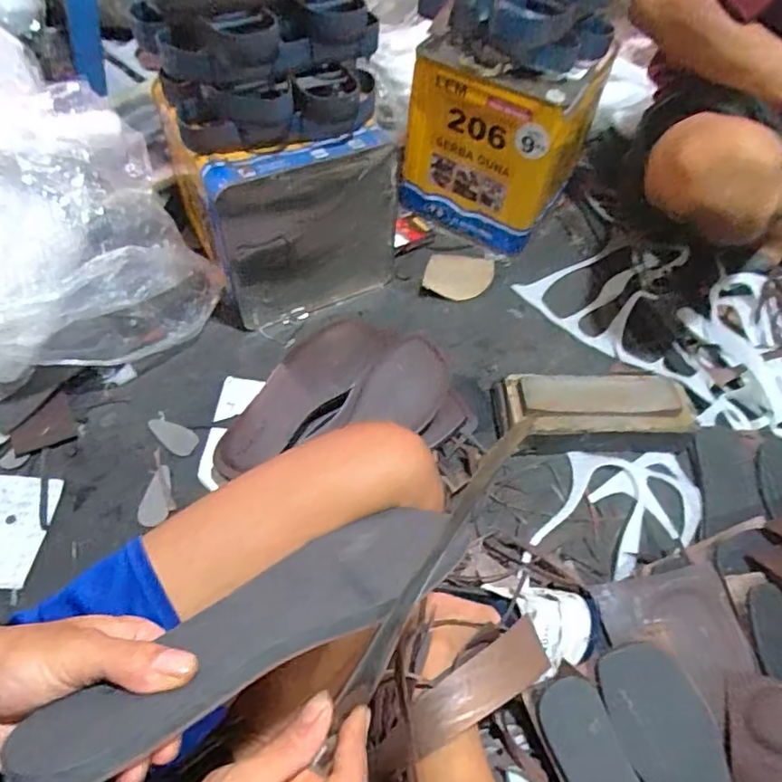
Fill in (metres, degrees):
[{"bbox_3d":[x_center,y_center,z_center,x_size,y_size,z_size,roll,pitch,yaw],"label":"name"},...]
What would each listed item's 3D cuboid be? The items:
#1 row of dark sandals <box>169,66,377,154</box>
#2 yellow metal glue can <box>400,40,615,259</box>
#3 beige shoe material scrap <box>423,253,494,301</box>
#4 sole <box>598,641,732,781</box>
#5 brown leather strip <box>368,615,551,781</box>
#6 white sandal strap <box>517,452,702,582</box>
[{"bbox_3d":[-0.140,-0.354,0.684,0.251,0.068,0.132,-7,57,-8],"label":"row of dark sandals"},{"bbox_3d":[0.160,-0.391,0.890,0.237,0.248,0.177,28,59,14],"label":"yellow metal glue can"},{"bbox_3d":[0.107,-0.184,0.892,0.100,0.021,0.100,13,57,5],"label":"beige shoe material scrap"},{"bbox_3d":[0.268,0.347,0.505,0.081,0.011,0.232,-22,67,-3],"label":"sole"},{"bbox_3d":[0.057,0.244,0.453,0.170,0.027,0.040,-28,62,-20],"label":"brown leather strip"},{"bbox_3d":[0.258,0.139,0.674,0.237,0.022,0.160,3,50,-6],"label":"white sandal strap"}]

